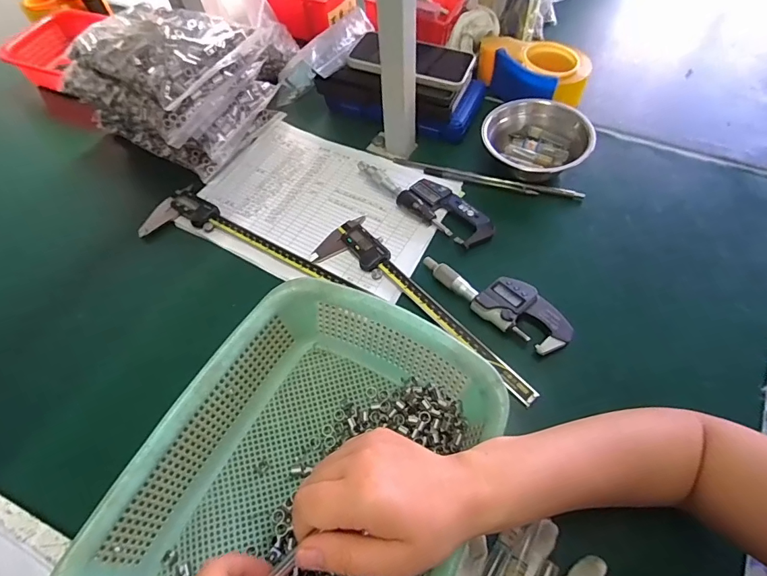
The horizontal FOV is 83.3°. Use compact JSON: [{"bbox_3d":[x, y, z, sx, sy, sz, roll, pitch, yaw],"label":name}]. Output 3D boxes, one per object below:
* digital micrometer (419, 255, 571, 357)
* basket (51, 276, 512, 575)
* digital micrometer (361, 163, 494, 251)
[{"bbox_3d":[0.117,0.009,0.451,0.162,0.027,0.052,33,65,22],"label":"digital micrometer"},{"bbox_3d":[-0.053,0.150,0.326,0.218,0.085,0.288,22,61,16],"label":"basket"},{"bbox_3d":[0.050,-0.110,0.529,0.185,0.022,0.054,37,66,23],"label":"digital micrometer"}]

